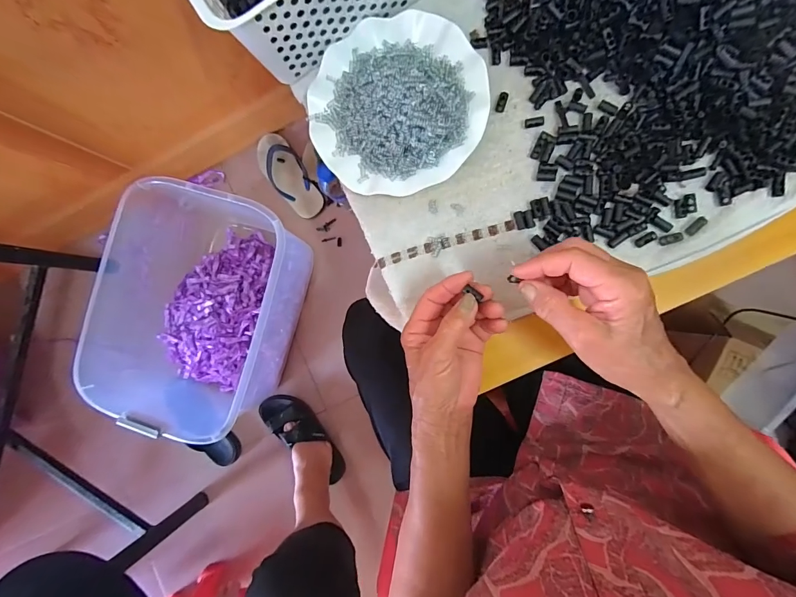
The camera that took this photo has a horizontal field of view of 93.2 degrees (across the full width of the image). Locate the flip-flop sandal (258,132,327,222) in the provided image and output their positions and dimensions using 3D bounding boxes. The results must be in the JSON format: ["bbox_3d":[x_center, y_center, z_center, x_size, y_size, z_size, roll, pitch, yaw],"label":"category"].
[{"bbox_3d":[-0.270,-0.302,0.937,0.091,0.029,0.223,-35,85,5],"label":"flip-flop sandal"}]

